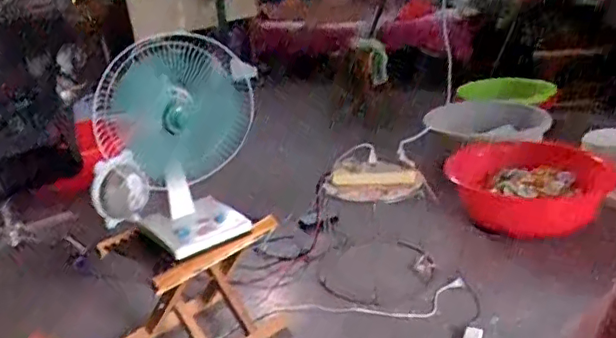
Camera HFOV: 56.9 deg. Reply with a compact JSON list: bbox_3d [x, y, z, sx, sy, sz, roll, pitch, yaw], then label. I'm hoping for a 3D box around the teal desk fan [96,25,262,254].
[{"bbox_3d":[-0.281,-0.071,1.263,0.315,0.414,0.341,-8,21,-6],"label":"teal desk fan"}]

